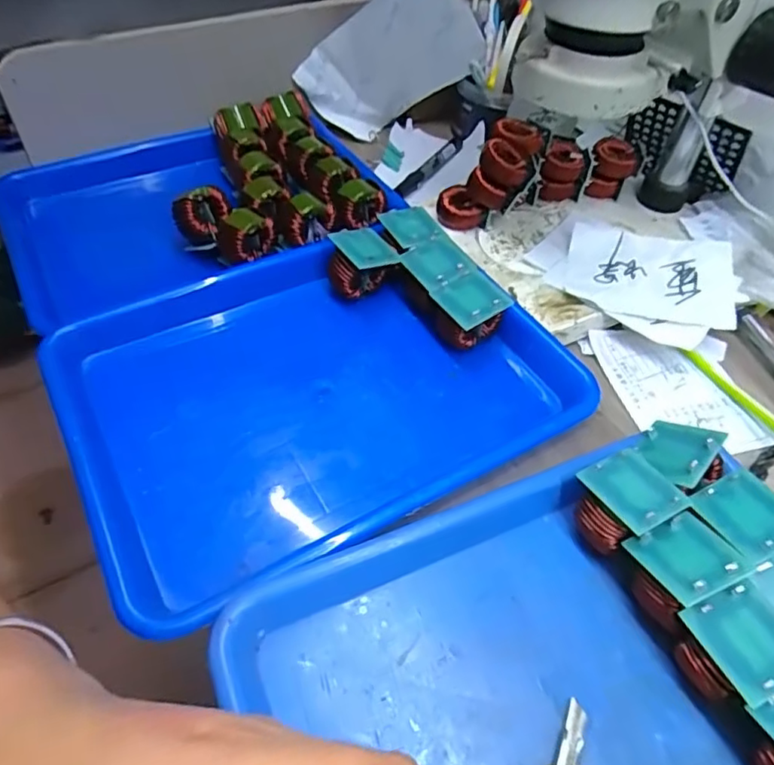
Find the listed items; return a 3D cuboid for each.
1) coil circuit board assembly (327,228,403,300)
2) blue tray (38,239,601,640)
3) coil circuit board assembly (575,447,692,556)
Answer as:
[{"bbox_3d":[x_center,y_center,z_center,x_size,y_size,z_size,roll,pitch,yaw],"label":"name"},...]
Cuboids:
[{"bbox_3d":[-0.020,-0.095,0.466,0.048,0.043,0.052,-26,55,-23],"label":"coil circuit board assembly"},{"bbox_3d":[-0.050,-0.002,0.406,0.326,0.039,0.248,-23,54,-21],"label":"blue tray"},{"bbox_3d":[0.139,0.071,0.337,0.048,0.040,0.047,-24,54,-22],"label":"coil circuit board assembly"}]

